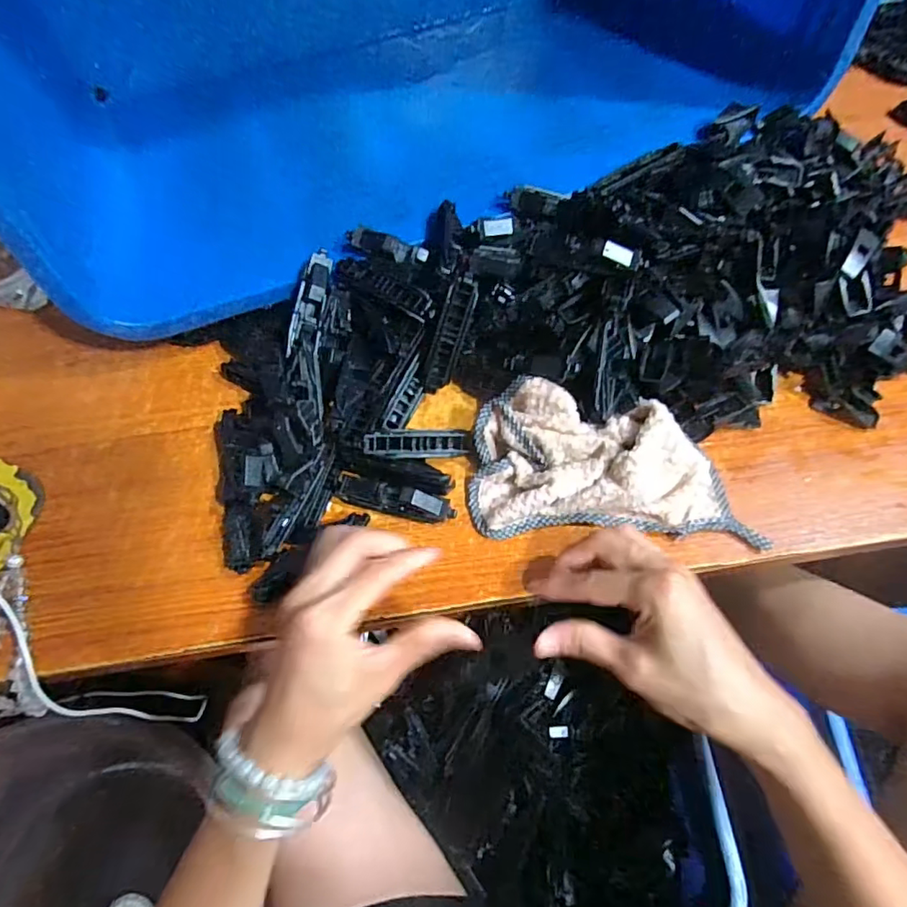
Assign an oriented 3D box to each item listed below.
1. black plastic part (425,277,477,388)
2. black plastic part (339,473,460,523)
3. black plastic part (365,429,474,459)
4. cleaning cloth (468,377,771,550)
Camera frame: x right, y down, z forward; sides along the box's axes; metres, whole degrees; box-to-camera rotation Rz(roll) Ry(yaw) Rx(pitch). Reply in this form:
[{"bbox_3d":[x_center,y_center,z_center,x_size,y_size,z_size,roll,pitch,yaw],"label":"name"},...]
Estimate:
[{"bbox_3d":[-0.002,-0.080,0.375,0.018,0.007,0.075,22,106,10],"label":"black plastic part"},{"bbox_3d":[-0.040,0.030,0.363,0.079,0.015,0.019,17,67,8],"label":"black plastic part"},{"bbox_3d":[-0.023,-0.007,0.375,0.074,0.010,0.017,-1,65,-16],"label":"black plastic part"},{"bbox_3d":[0.104,0.011,0.358,0.178,0.040,0.093,9,66,4],"label":"cleaning cloth"}]

